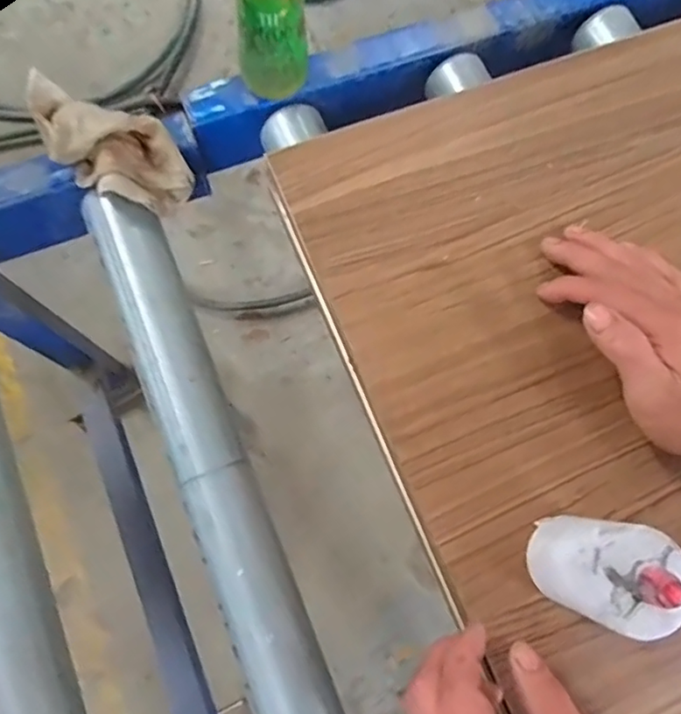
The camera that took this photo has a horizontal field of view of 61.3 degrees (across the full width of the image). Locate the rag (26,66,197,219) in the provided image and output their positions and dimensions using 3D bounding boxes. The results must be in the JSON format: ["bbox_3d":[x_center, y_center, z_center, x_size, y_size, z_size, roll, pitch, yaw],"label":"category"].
[{"bbox_3d":[-0.192,-0.169,0.469,0.143,0.049,0.074,30,73,-17],"label":"rag"}]

